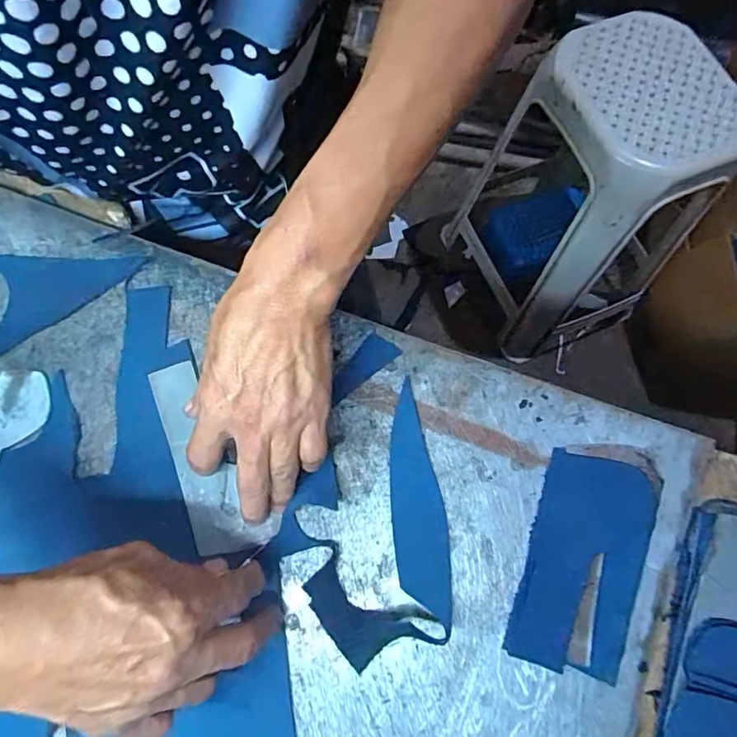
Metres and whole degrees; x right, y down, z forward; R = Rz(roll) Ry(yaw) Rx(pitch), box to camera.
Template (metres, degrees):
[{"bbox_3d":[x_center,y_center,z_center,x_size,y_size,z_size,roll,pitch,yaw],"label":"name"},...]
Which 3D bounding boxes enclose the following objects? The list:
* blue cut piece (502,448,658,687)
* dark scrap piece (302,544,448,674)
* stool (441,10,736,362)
[{"bbox_3d":[0.143,0.128,0.342,0.072,0.004,0.136,16,78,12],"label":"blue cut piece"},{"bbox_3d":[-0.002,0.161,0.329,0.089,0.026,0.051,31,72,15],"label":"dark scrap piece"},{"bbox_3d":[0.426,-0.330,1.047,0.352,0.526,0.323,-18,68,-4],"label":"stool"}]

